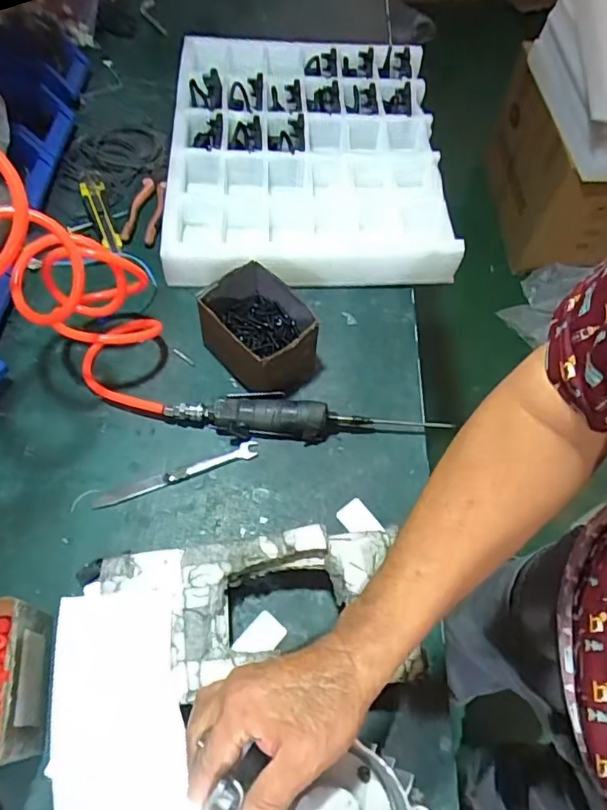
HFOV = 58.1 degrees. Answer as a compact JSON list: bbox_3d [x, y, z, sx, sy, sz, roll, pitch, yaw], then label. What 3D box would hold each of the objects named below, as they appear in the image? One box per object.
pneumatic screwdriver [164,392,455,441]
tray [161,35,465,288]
[{"bbox_3d":[0.008,0.018,0.706,0.366,0.038,0.052,3,62,-1],"label":"pneumatic screwdriver"},{"bbox_3d":[0.004,-0.411,0.859,0.420,0.077,0.488,-2,74,-1],"label":"tray"}]

